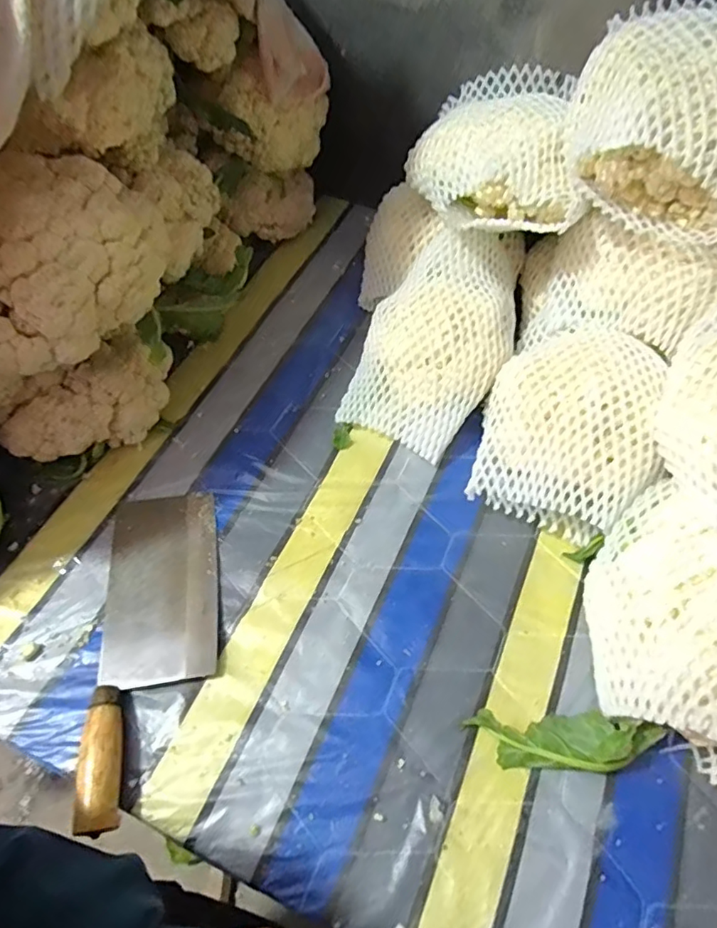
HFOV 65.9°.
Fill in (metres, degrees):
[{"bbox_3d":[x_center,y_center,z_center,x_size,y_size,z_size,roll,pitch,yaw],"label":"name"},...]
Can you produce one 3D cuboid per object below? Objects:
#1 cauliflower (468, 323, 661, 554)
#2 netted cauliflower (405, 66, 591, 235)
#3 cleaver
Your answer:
[{"bbox_3d":[0.207,-0.037,0.559,0.150,0.121,0.192,16,59,7],"label":"cauliflower"},{"bbox_3d":[0.132,-0.294,0.555,0.144,0.099,0.153,-1,57,-3],"label":"netted cauliflower"},{"bbox_3d":[-0.176,0.143,0.479,0.098,0.032,0.277,-6,59,-6],"label":"cleaver"}]

